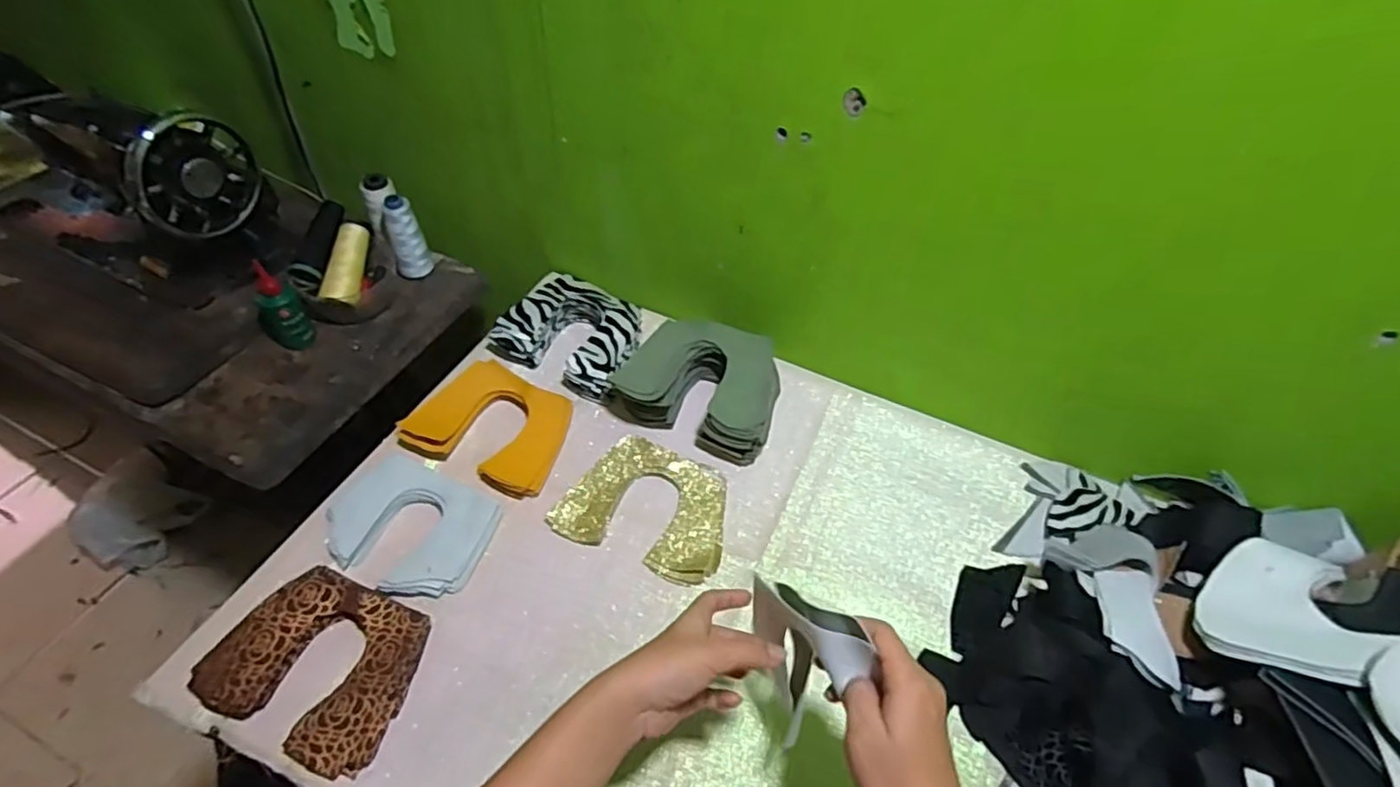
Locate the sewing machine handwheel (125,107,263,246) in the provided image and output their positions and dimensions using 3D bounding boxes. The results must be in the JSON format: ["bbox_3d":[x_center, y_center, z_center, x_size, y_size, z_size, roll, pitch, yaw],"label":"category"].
[{"bbox_3d":[-0.565,-0.241,0.740,0.033,0.123,0.134,17,51,10],"label":"sewing machine handwheel"}]

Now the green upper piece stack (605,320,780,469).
[{"bbox_3d":[-0.002,-0.012,0.747,0.178,0.072,0.131,18,52,10],"label":"green upper piece stack"}]

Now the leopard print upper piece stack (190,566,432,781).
[{"bbox_3d":[-0.324,0.229,0.565,0.161,0.033,0.132,18,52,11],"label":"leopard print upper piece stack"}]

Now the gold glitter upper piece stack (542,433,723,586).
[{"bbox_3d":[-0.051,0.115,0.682,0.168,0.016,0.126,19,52,11],"label":"gold glitter upper piece stack"}]

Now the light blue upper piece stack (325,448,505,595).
[{"bbox_3d":[-0.284,0.129,0.649,0.160,0.029,0.121,23,53,15],"label":"light blue upper piece stack"}]

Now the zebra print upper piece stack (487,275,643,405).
[{"bbox_3d":[-0.156,-0.076,0.804,0.168,0.047,0.137,19,52,12],"label":"zebra print upper piece stack"}]

